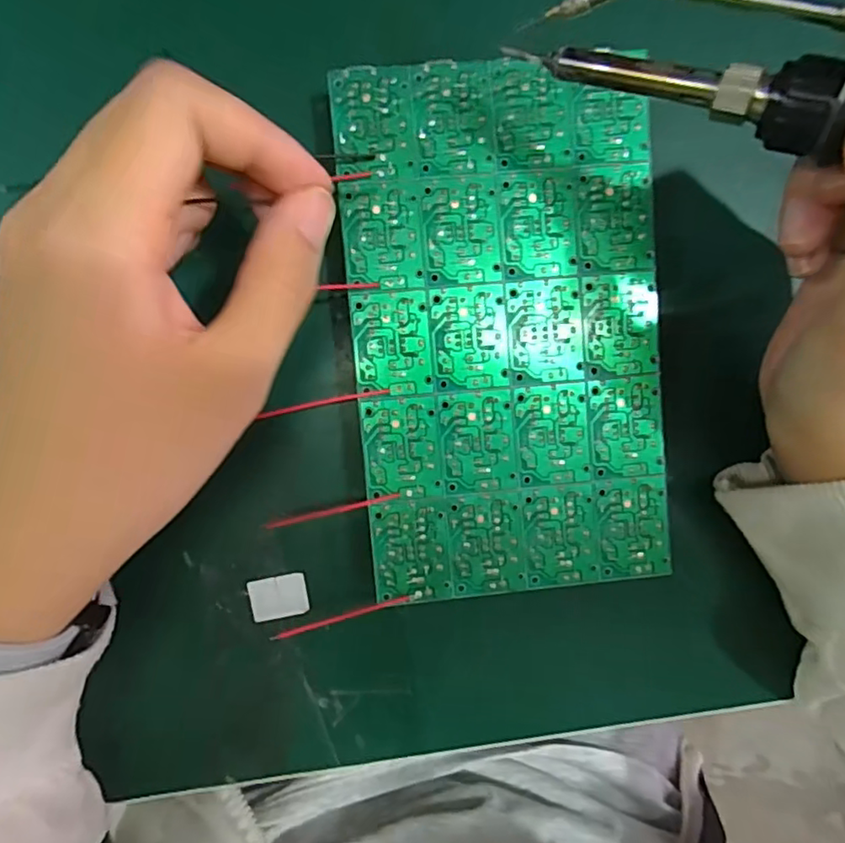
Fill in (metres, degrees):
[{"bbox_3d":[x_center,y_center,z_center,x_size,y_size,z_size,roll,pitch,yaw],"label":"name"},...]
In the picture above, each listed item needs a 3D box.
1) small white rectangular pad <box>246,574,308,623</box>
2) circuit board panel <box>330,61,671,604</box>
[{"bbox_3d":[-0.051,0.063,0.210,0.020,0.004,0.015,-9,93,-4],"label":"small white rectangular pad"},{"bbox_3d":[0.029,-0.028,0.196,0.101,0.004,0.169,-5,95,-4],"label":"circuit board panel"}]

